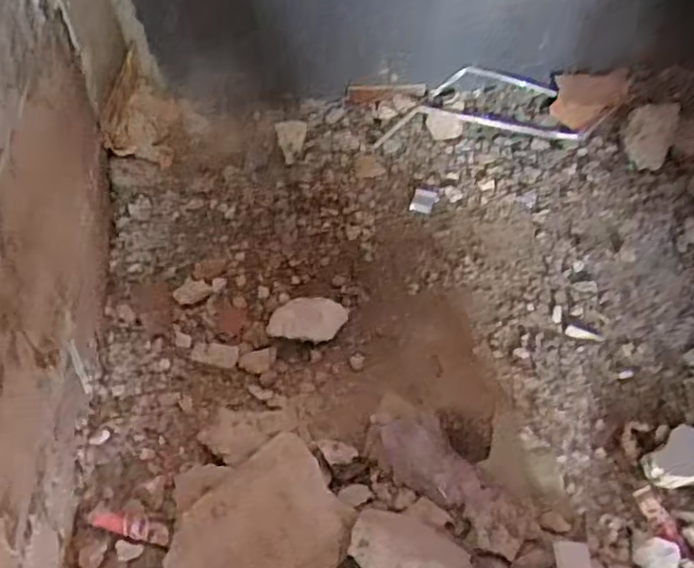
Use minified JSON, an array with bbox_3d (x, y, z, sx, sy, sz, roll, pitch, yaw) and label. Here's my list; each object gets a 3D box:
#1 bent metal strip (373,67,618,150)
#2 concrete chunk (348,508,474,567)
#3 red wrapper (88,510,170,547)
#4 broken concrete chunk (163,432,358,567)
[{"bbox_3d":[0.268,-0.334,1.286,0.437,0.034,0.154,-5,73,-3],"label":"bent metal strip"},{"bbox_3d":[0.069,0.284,0.717,0.127,0.036,0.079,25,55,22],"label":"concrete chunk"},{"bbox_3d":[-0.248,0.277,0.772,0.100,0.020,0.024,10,50,10],"label":"red wrapper"},{"bbox_3d":[-0.085,0.267,0.731,0.145,0.034,0.194,33,58,27],"label":"broken concrete chunk"}]

